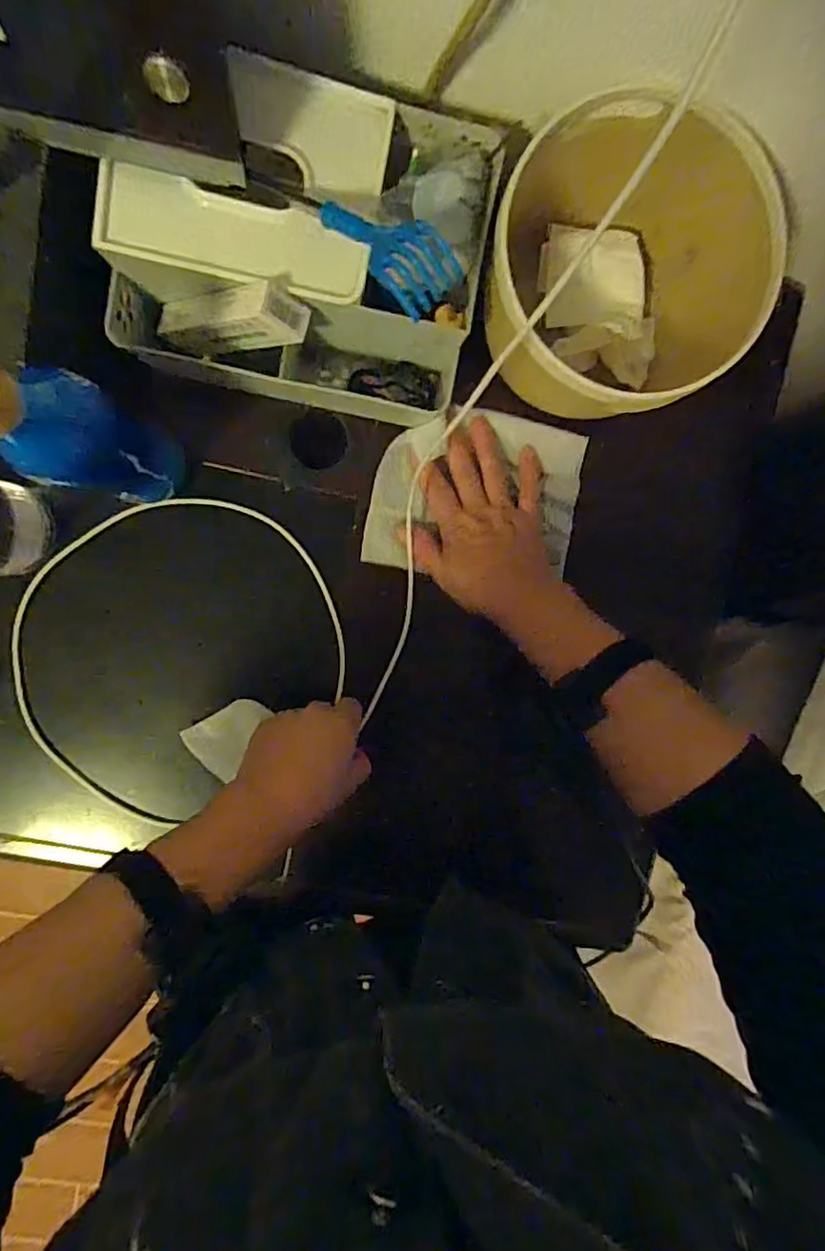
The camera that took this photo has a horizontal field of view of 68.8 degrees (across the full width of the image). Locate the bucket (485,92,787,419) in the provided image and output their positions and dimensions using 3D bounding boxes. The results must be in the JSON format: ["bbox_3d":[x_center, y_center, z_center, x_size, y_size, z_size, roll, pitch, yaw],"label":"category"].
[{"bbox_3d":[0.138,-0.228,0.418,0.173,0.123,0.166,0,96,-4],"label":"bucket"}]

